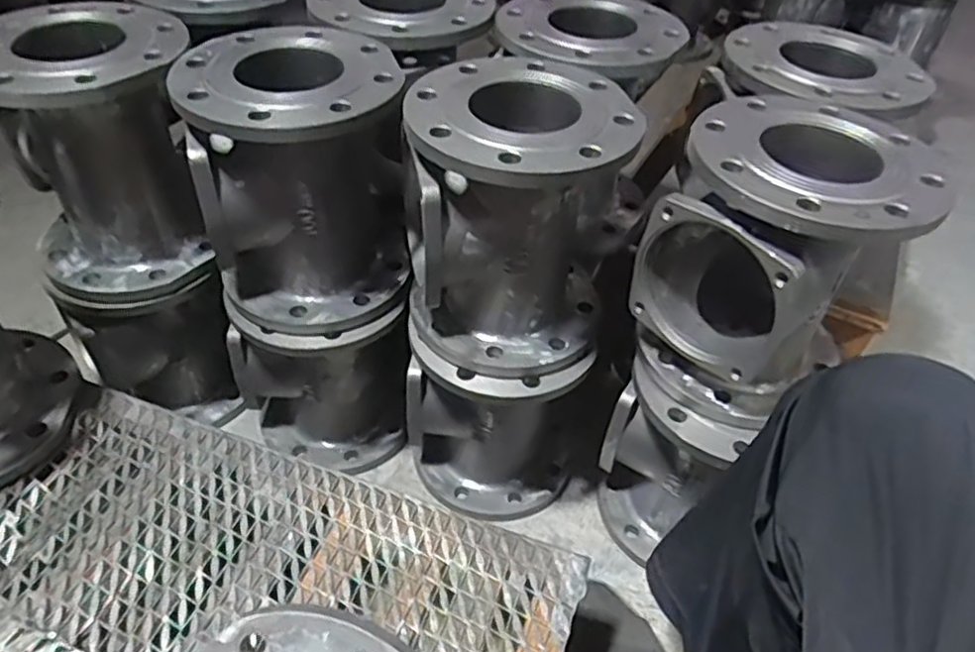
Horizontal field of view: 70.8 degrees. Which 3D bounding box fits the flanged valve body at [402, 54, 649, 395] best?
[{"bbox_3d":[0.025,-0.105,0.708,0.210,0.260,0.231,7,44,2],"label":"flanged valve body"}]

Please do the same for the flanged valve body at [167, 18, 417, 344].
[{"bbox_3d":[-0.194,-0.158,0.746,0.214,0.256,0.231,-8,46,-14],"label":"flanged valve body"}]

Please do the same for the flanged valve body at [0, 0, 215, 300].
[{"bbox_3d":[-0.418,-0.193,0.756,0.204,0.247,0.199,-14,47,-20],"label":"flanged valve body"}]

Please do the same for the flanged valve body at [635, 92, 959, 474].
[{"bbox_3d":[0.264,-0.048,0.670,0.205,0.263,0.241,29,48,22],"label":"flanged valve body"}]

